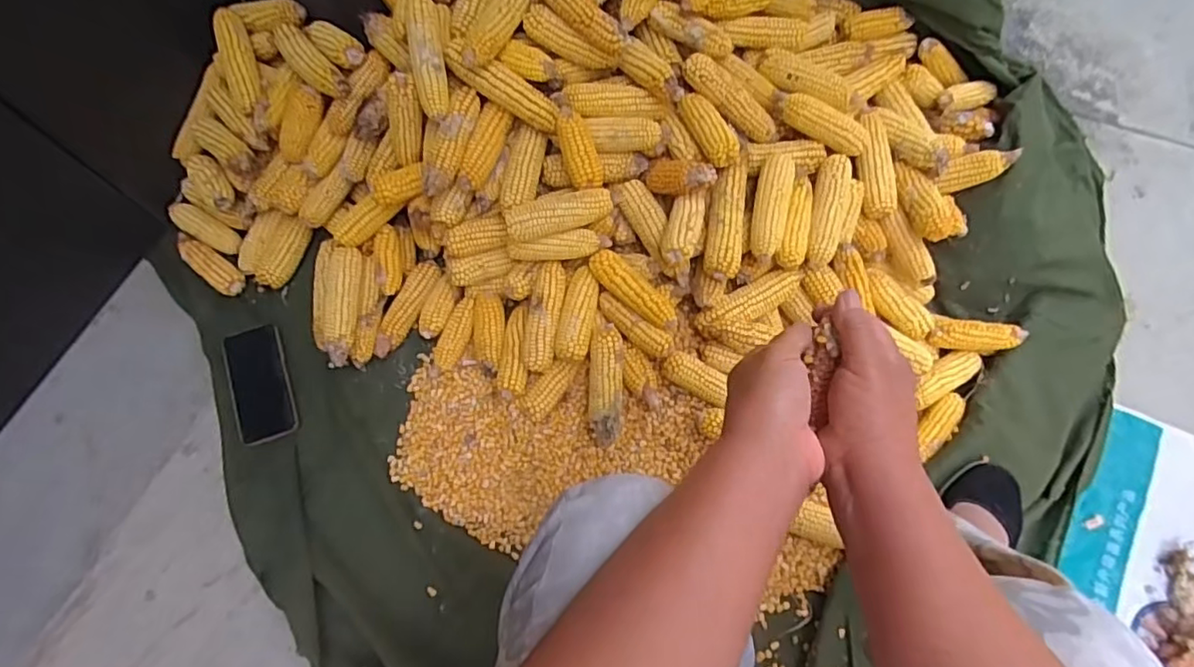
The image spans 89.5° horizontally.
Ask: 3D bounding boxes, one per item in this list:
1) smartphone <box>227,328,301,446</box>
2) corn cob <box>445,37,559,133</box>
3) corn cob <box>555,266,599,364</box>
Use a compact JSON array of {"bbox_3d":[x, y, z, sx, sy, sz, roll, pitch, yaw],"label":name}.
[{"bbox_3d":[-0.464,0.069,0.828,0.076,0.010,0.158,-17,75,-5],"label":"smartphone"},{"bbox_3d":[-0.122,-0.320,0.780,0.162,0.035,0.036,30,68,-9],"label":"corn cob"},{"bbox_3d":[-0.023,-0.023,0.813,0.048,0.039,0.127,12,68,10],"label":"corn cob"}]

